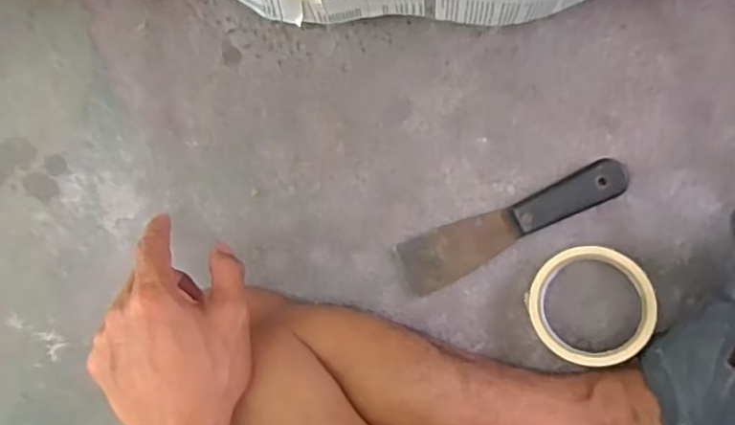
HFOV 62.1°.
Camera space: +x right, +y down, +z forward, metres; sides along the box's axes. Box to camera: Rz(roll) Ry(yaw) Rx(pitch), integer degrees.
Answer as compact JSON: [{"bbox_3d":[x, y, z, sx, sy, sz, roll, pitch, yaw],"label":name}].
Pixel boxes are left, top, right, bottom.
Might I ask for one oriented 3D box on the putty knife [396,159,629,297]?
[{"bbox_3d":[0.122,0.011,0.513,0.194,0.016,0.045,-24,92,6],"label":"putty knife"}]

